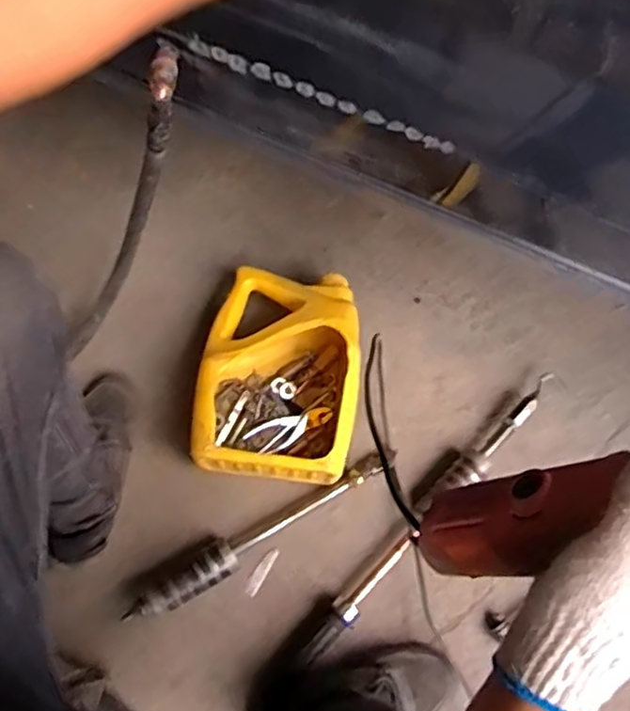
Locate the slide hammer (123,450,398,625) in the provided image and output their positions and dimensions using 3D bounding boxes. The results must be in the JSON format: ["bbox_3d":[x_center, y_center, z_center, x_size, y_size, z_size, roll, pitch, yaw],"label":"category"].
[{"bbox_3d":[-0.067,0.230,0.859,0.405,0.039,0.053,-31,75,-12],"label":"slide hammer"}]

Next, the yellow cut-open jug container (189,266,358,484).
[{"bbox_3d":[-0.048,0.025,0.908,0.198,0.114,0.280,7,71,0],"label":"yellow cut-open jug container"}]

